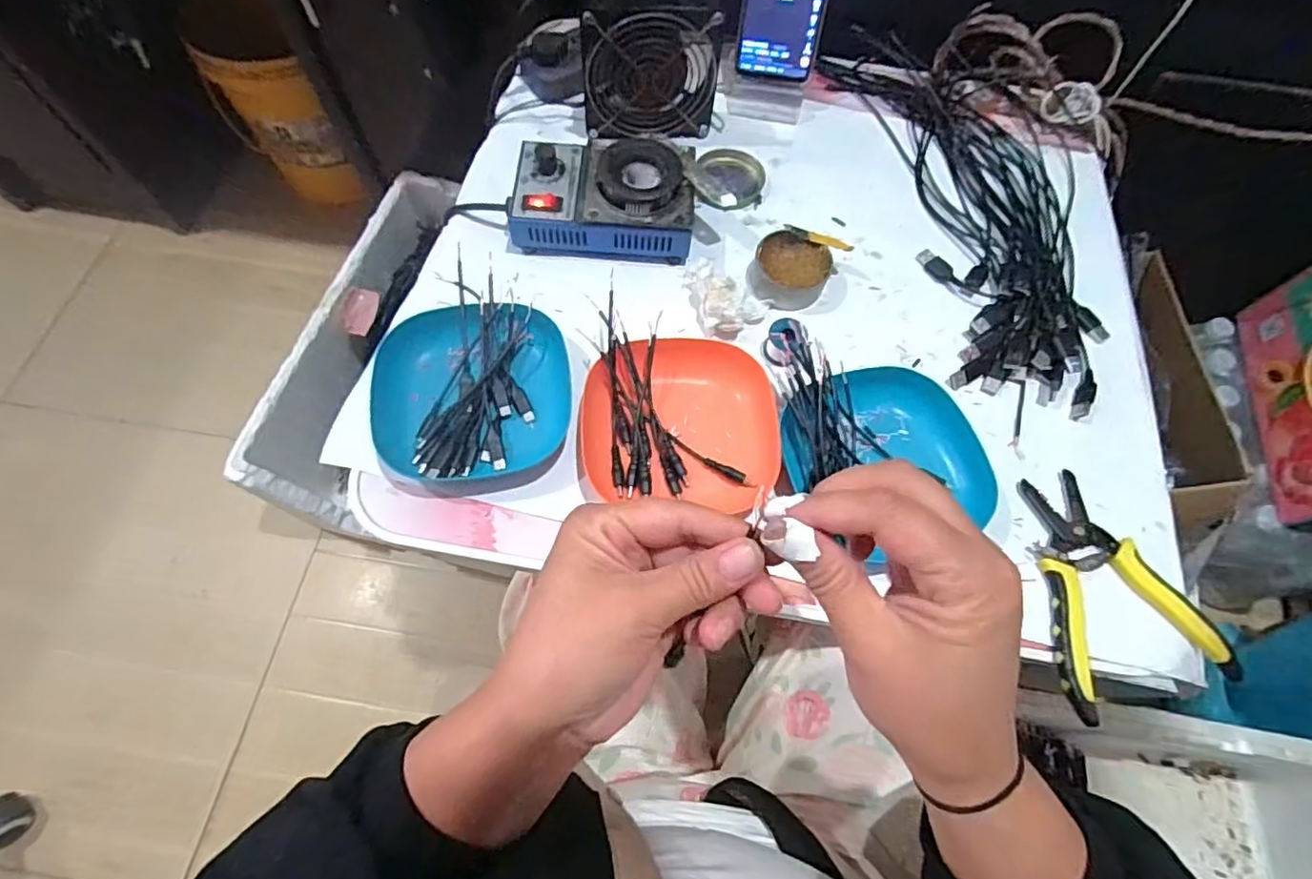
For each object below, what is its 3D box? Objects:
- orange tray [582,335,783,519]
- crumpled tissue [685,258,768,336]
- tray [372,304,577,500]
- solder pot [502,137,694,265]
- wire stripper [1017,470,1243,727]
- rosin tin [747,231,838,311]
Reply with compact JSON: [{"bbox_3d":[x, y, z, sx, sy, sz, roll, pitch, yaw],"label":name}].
[{"bbox_3d":[0.017,-0.015,0.453,0.137,0.034,0.128,4,67,-1],"label":"orange tray"},{"bbox_3d":[0.051,-0.113,0.499,0.073,0.027,0.052,25,68,8],"label":"crumpled tissue"},{"bbox_3d":[-0.134,-0.033,0.448,0.134,0.030,0.139,0,67,-3],"label":"tray"},{"bbox_3d":[-0.044,-0.207,0.518,0.153,0.060,0.096,2,67,-2],"label":"solder pot"},{"bbox_3d":[0.303,0.101,0.420,0.120,0.023,0.157,-17,69,-10],"label":"wire stripper"},{"bbox_3d":[0.113,-0.141,0.514,0.064,0.027,0.061,1,67,-2],"label":"rosin tin"}]

